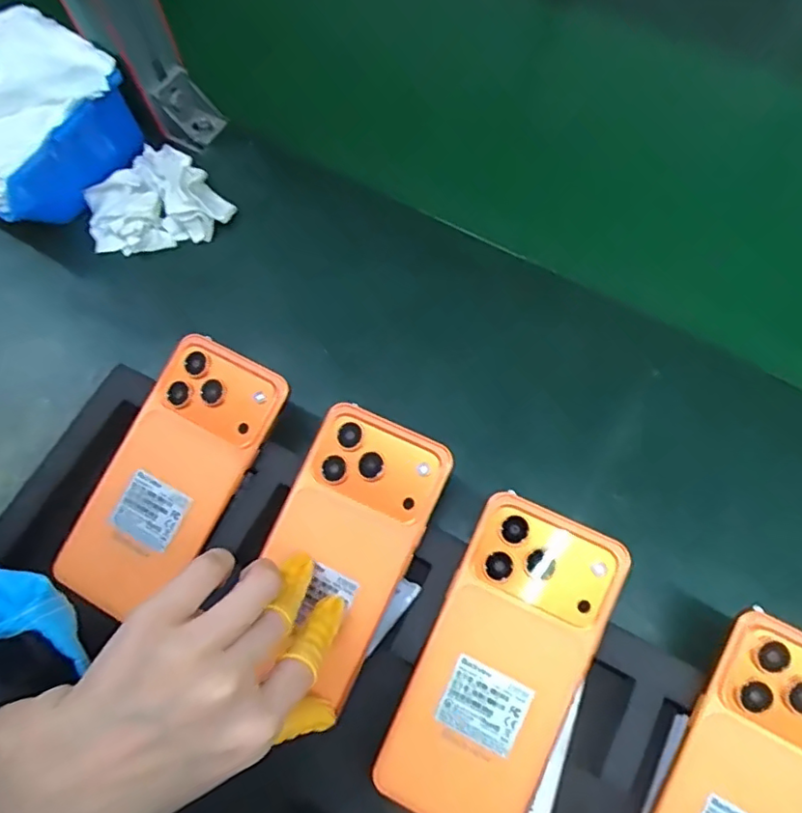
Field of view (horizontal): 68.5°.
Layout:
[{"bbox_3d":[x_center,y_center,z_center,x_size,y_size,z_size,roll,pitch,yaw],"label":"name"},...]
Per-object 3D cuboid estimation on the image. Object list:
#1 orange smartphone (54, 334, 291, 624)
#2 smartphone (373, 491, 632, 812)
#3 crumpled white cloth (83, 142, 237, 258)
[{"bbox_3d":[-0.132,0.040,0.340,0.071,0.008,0.157,28,84,7],"label":"orange smartphone"},{"bbox_3d":[0.051,0.132,0.297,0.074,0.007,0.162,23,84,13],"label":"smartphone"},{"bbox_3d":[-0.185,-0.158,0.453,0.104,0.039,0.083,-12,70,-1],"label":"crumpled white cloth"}]

